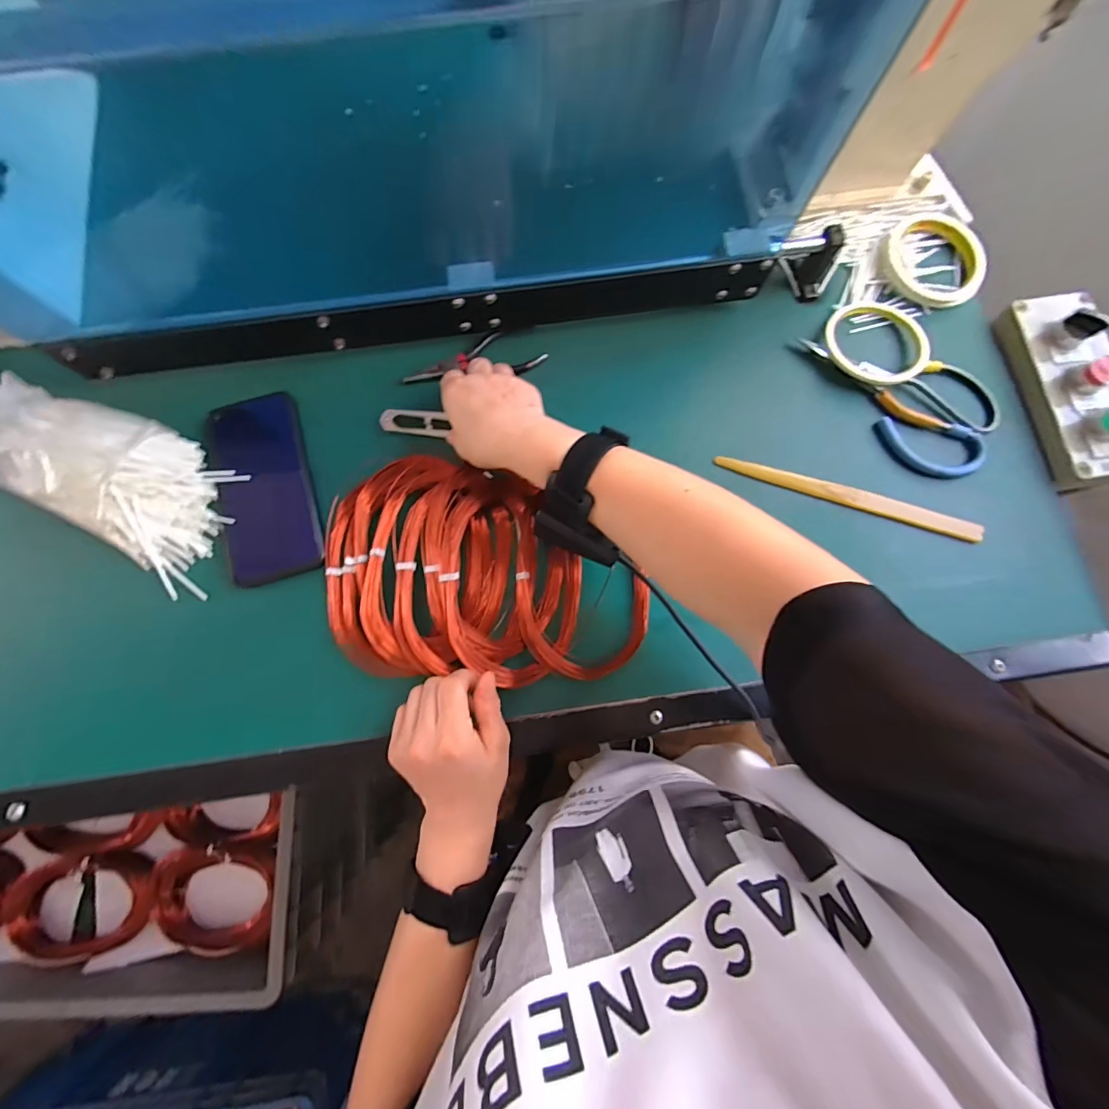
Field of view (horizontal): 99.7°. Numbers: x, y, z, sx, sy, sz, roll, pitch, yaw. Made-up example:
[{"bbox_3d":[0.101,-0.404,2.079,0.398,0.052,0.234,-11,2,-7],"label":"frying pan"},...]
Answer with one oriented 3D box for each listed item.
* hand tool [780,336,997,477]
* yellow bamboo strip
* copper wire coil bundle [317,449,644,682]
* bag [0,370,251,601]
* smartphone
[{"bbox_3d":[0.301,-0.143,0.422,0.182,0.018,0.101,26,80,5],"label":"hand tool"},{"bbox_3d":[0.253,-0.050,0.408,0.225,0.011,0.016,18,78,4],"label":"yellow bamboo strip"},{"bbox_3d":[-0.057,0.012,0.377,0.258,0.028,0.169,5,77,2],"label":"copper wire coil bundle"},{"bbox_3d":[-0.371,-0.068,0.389,0.220,0.045,0.112,31,80,6],"label":"bag"},{"bbox_3d":[-0.248,-0.059,0.400,0.077,0.009,0.164,-16,79,-3],"label":"smartphone"}]

